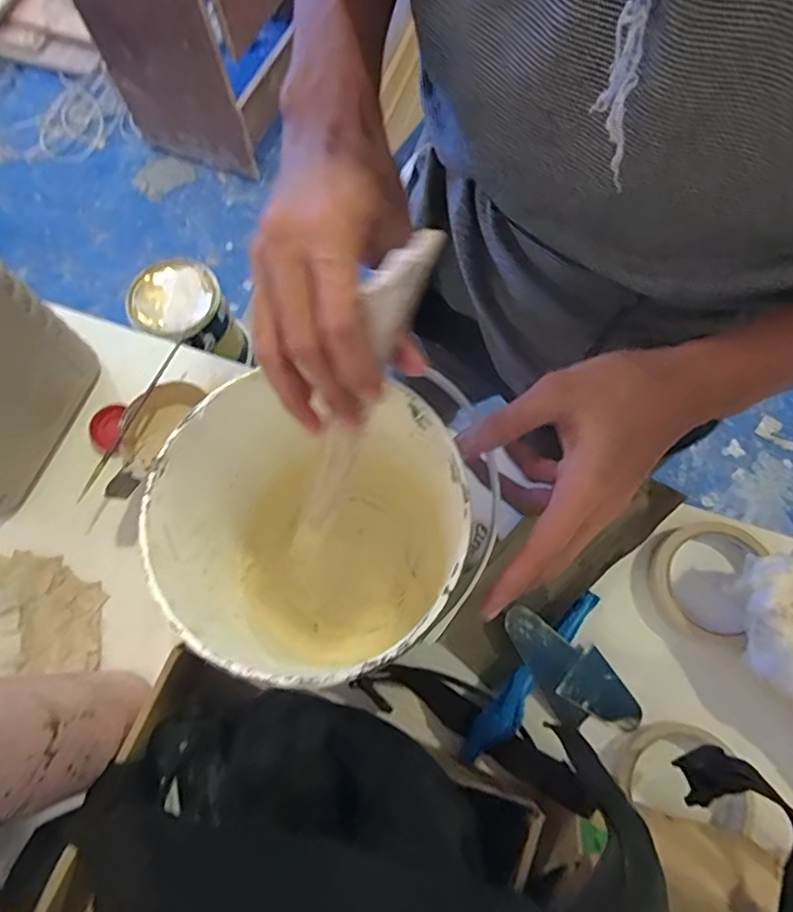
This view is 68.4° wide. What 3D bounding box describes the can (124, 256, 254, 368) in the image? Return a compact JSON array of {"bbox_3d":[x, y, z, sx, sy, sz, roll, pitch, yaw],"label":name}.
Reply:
[{"bbox_3d":[-0.390,-0.253,1.116,0.162,0.188,0.183,-38,74,-10],"label":"can"}]

